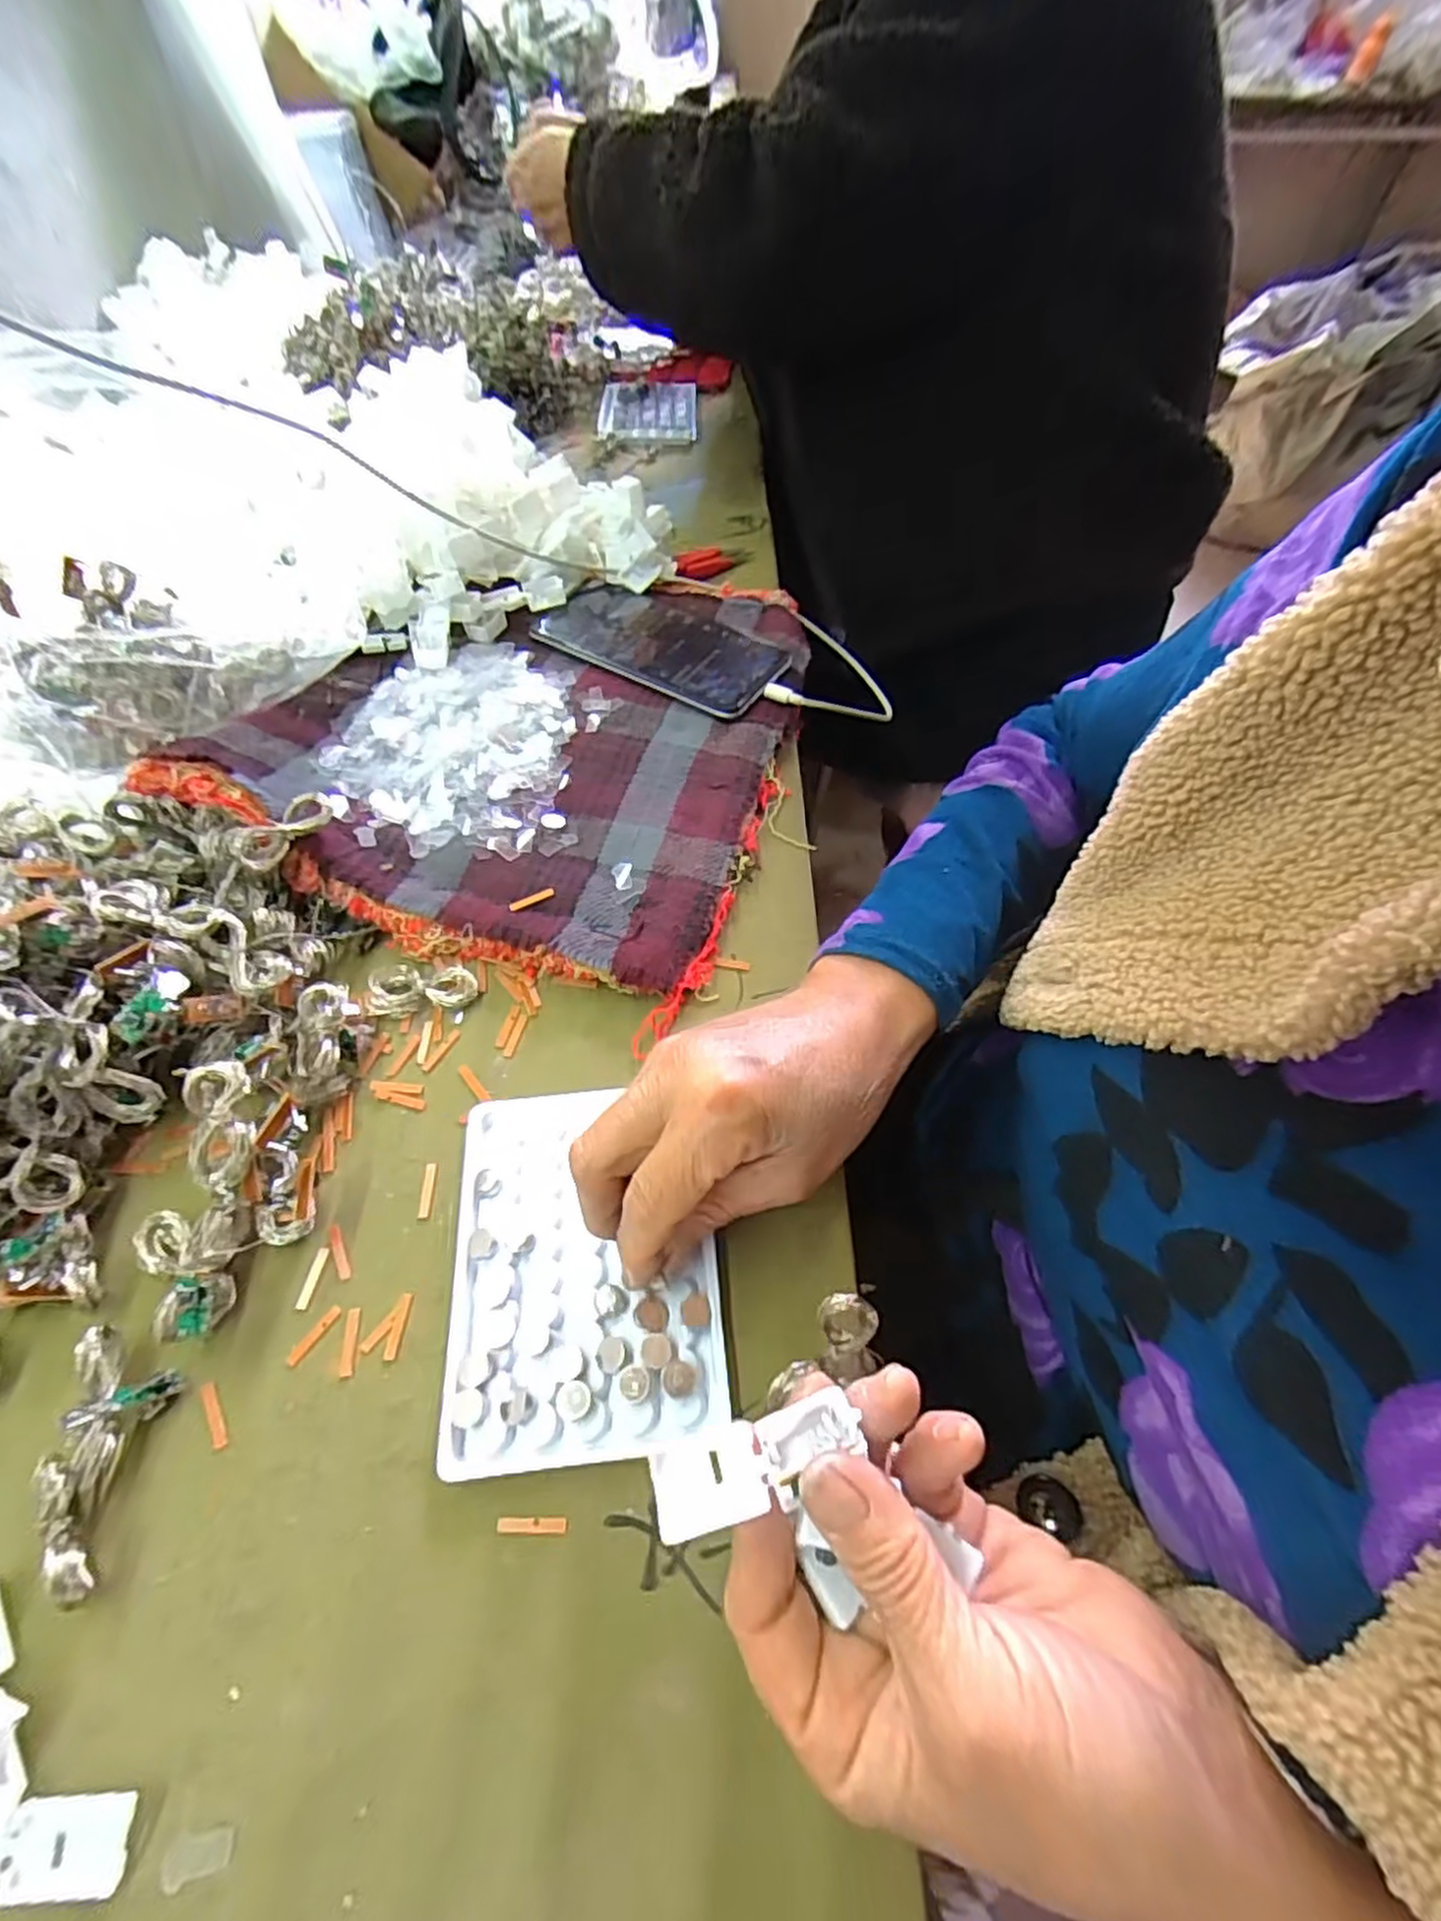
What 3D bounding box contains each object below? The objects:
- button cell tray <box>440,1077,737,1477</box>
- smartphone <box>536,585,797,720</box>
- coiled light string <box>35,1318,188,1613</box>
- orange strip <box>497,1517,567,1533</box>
[{"bbox_3d":[-0.050,0.108,0.275,0.094,0.012,0.128,-4,57,-5],"label":"button cell tray"},{"bbox_3d":[-0.041,-0.210,0.483,0.168,0.008,0.081,29,60,17],"label":"smartphone"},{"bbox_3d":[-0.197,0.158,0.238,0.027,0.018,0.071,-1,56,-3],"label":"coiled light string"},{"bbox_3d":[-0.059,0.176,0.232,0.022,0.004,0.004,2,56,-1],"label":"orange strip"}]

